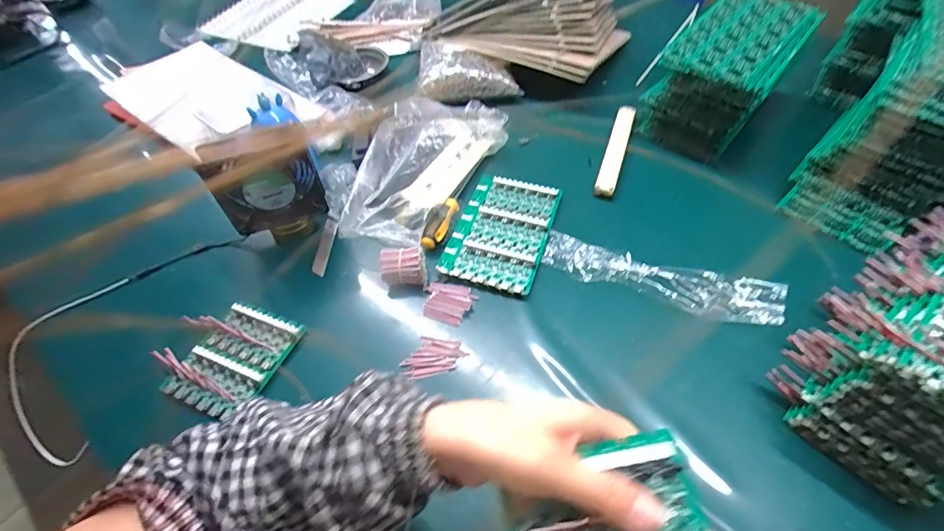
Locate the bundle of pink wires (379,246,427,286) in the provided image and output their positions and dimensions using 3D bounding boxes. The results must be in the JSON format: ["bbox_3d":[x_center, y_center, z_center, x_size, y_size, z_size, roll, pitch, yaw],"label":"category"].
[{"bbox_3d":[-0.086,0.000,0.553,0.052,0.030,0.036,-3,50,3],"label":"bundle of pink wires"}]

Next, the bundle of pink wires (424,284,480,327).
[{"bbox_3d":[-0.029,0.046,0.542,0.059,0.012,0.052,9,52,13],"label":"bundle of pink wires"}]

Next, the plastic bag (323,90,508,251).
[{"bbox_3d":[-0.089,-0.155,0.651,0.187,0.066,0.294,24,56,23],"label":"plastic bag"}]

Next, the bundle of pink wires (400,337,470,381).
[{"bbox_3d":[-0.044,0.101,0.501,0.071,0.006,0.048,-11,50,-4],"label":"bundle of pink wires"}]

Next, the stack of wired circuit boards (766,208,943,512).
[{"bbox_3d":[0.391,0.081,0.387,0.176,0.156,0.142,-38,57,-24],"label":"stack of wired circuit boards"}]

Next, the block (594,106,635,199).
[{"bbox_3d":[0.220,-0.179,0.673,0.028,0.022,0.198,15,53,16],"label":"block"}]

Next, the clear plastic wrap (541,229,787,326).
[{"bbox_3d":[0.222,0.012,0.536,0.271,0.016,0.060,16,54,17],"label":"clear plastic wrap"}]

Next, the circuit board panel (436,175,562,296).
[{"bbox_3d":[0.041,-0.047,0.602,0.122,0.022,0.182,14,53,16],"label":"circuit board panel"}]

